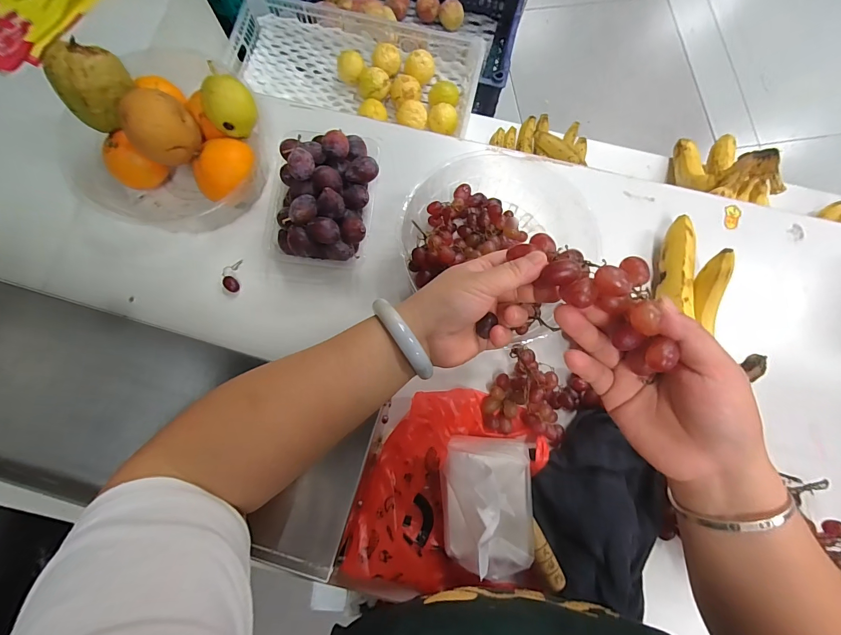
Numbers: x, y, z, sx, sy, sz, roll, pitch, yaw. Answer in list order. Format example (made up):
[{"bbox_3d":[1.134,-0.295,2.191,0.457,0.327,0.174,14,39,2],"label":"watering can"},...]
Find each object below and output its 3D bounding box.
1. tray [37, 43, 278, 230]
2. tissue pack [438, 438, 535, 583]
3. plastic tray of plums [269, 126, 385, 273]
[{"bbox_3d":[-0.328,-0.225,0.460,0.225,0.129,0.183,8,79,0],"label":"tray"},{"bbox_3d":[0.074,0.205,0.399,0.099,0.062,0.136,2,79,-1],"label":"tissue pack"},{"bbox_3d":[-0.124,-0.155,0.470,0.129,0.091,0.164,8,79,0],"label":"plastic tray of plums"}]

